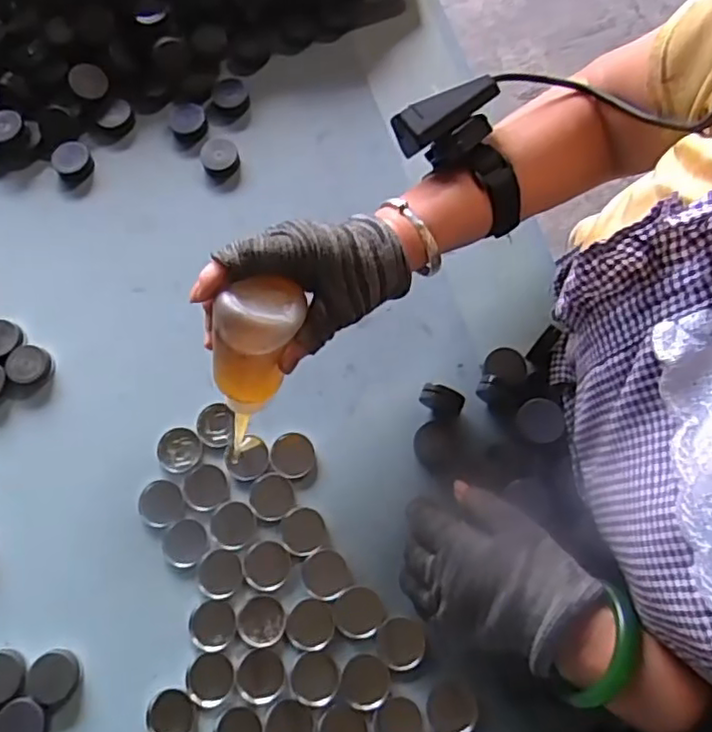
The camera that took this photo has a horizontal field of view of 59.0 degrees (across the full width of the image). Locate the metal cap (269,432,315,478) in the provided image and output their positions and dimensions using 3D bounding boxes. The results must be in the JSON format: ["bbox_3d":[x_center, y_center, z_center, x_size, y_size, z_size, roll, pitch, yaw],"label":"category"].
[{"bbox_3d":[-0.049,0.068,0.482,0.033,0.004,0.034,0,72,1],"label":"metal cap"}]

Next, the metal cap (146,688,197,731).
[{"bbox_3d":[-0.126,0.239,0.427,0.030,0.008,0.034,-10,72,-2],"label":"metal cap"}]

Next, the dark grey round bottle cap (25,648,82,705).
[{"bbox_3d":[-0.210,0.215,0.436,0.036,0.004,0.033,0,72,1],"label":"dark grey round bottle cap"}]

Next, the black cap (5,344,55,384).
[{"bbox_3d":[-0.264,-0.001,0.507,0.033,0.013,0.032,0,72,1],"label":"black cap"}]

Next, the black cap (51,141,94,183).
[{"bbox_3d":[-0.255,-0.184,0.567,0.032,0.017,0.034,0,72,1],"label":"black cap"}]

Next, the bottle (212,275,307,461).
[{"bbox_3d":[-0.068,0.003,0.405,0.041,0.119,0.041,27,43,9],"label":"bottle"}]

